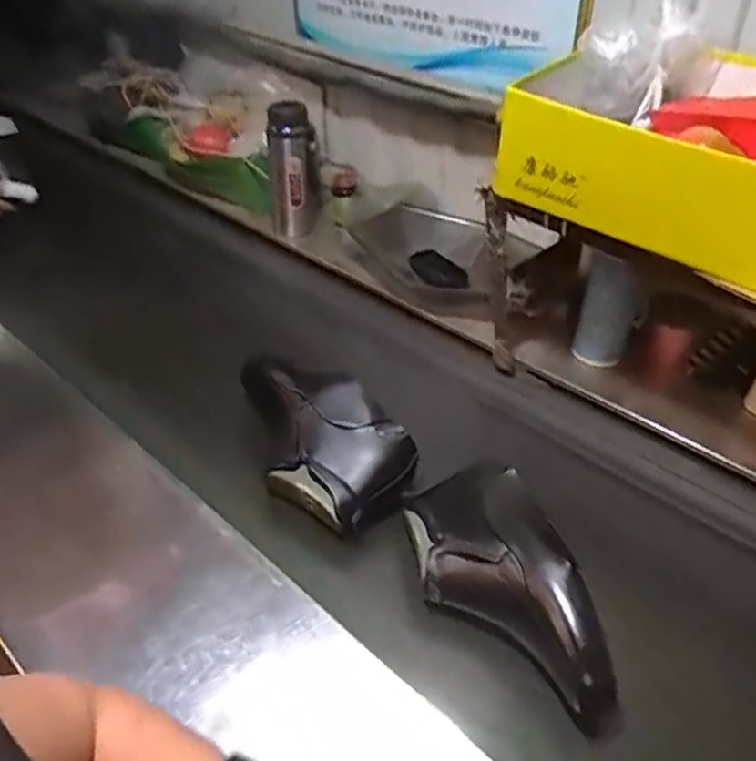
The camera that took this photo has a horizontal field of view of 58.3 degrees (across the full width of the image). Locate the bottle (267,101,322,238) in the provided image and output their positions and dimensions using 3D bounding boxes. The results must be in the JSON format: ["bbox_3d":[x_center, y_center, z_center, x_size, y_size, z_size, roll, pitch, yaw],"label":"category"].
[{"bbox_3d":[-0.154,-0.369,1.267,0.091,0.297,0.096,-4,62,-5],"label":"bottle"}]

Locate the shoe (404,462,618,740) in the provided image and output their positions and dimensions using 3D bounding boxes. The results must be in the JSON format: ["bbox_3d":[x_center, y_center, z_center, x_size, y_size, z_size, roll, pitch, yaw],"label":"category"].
[{"bbox_3d":[0.120,0.201,0.659,0.120,0.096,0.271,-11,42,-14],"label":"shoe"}]

